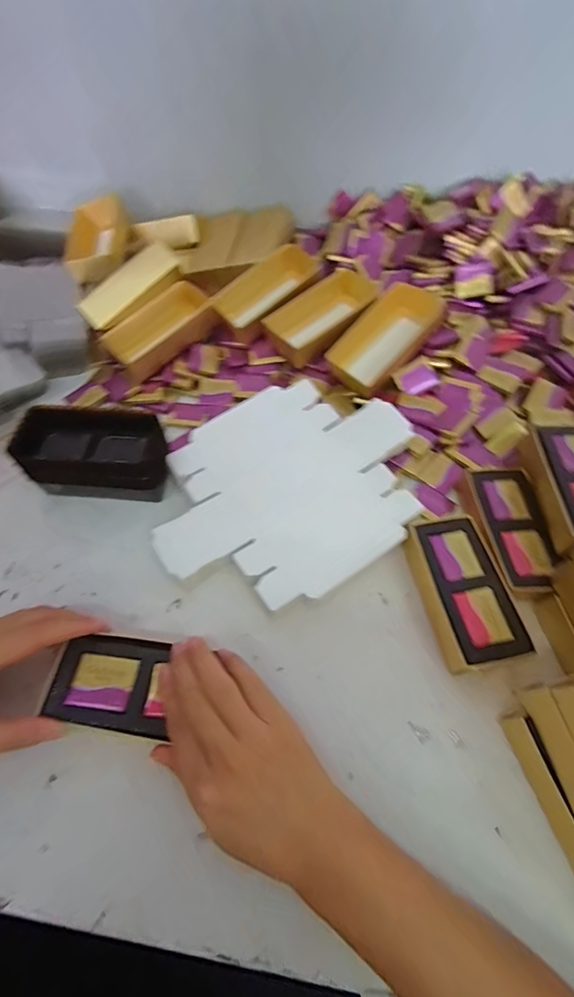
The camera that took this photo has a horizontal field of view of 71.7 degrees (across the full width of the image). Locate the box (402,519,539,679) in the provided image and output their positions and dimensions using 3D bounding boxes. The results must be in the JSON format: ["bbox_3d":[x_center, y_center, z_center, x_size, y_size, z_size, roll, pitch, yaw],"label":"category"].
[{"bbox_3d":[0.136,0.073,0.312,0.062,0.029,0.114,-7,58,-7],"label":"box"}]

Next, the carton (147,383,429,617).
[{"bbox_3d":[0.005,-0.014,0.351,0.241,0.010,0.188,-32,67,-16],"label":"carton"}]

